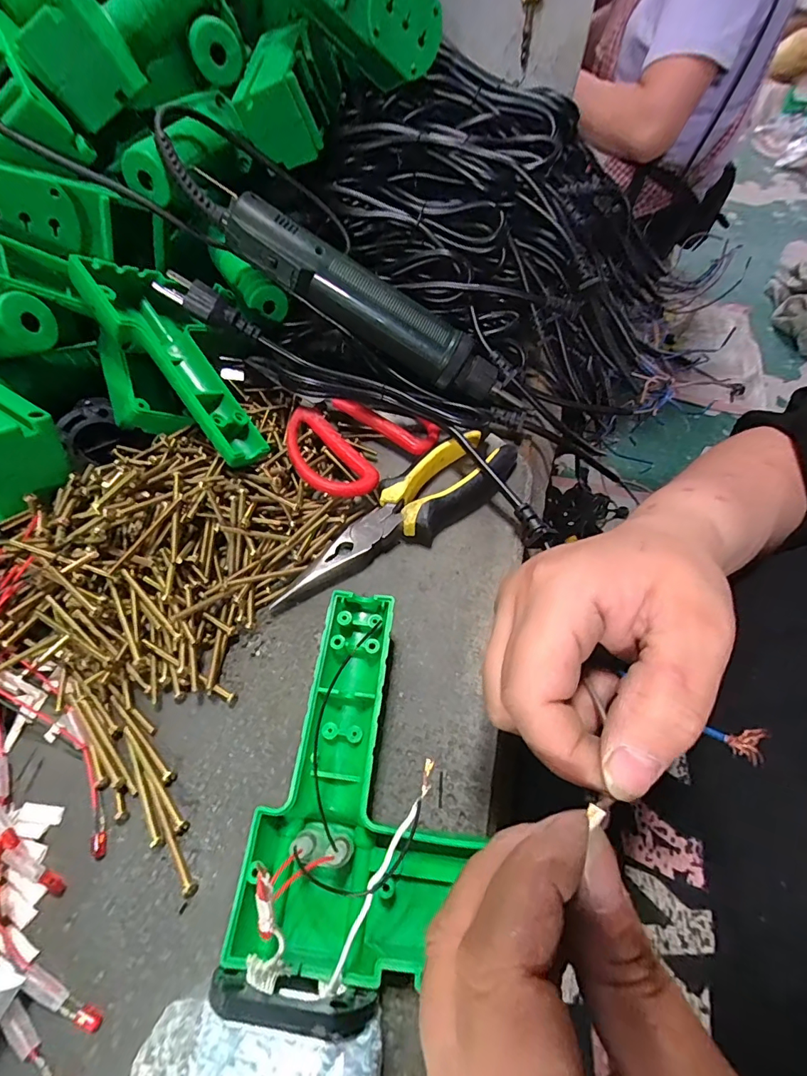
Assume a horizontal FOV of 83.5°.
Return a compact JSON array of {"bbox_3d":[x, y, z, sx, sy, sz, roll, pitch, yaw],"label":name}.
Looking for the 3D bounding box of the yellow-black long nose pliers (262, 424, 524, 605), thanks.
[{"bbox_3d":[0.004,-0.015,0.291,0.183,0.019,0.051,-38,65,-23],"label":"yellow-black long nose pliers"}]

